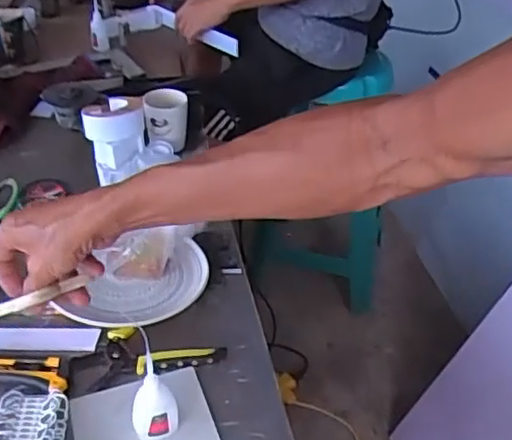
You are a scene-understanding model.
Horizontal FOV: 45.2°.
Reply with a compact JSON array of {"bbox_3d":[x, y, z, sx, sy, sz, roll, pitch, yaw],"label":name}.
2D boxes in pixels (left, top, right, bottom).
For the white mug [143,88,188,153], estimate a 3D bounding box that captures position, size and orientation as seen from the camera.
[{"bbox_3d":[-0.150,-0.167,1.046,0.071,0.088,0.066,-2,38,-8],"label":"white mug"}]

